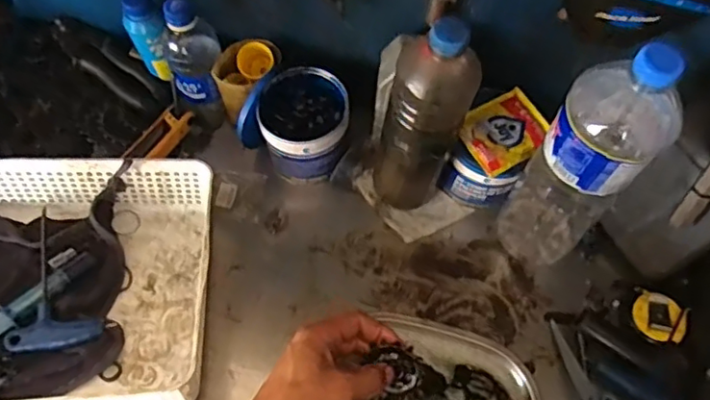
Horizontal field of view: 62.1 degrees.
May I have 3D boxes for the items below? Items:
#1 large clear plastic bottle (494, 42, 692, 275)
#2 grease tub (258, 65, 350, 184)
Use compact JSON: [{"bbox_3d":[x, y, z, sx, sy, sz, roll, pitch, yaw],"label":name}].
[{"bbox_3d":[0.209,-0.027,0.549,0.083,0.309,0.082,-40,69,-20],"label":"large clear plastic bottle"},{"bbox_3d":[-0.058,-0.087,0.692,0.098,0.106,0.111,-10,62,-6],"label":"grease tub"}]

